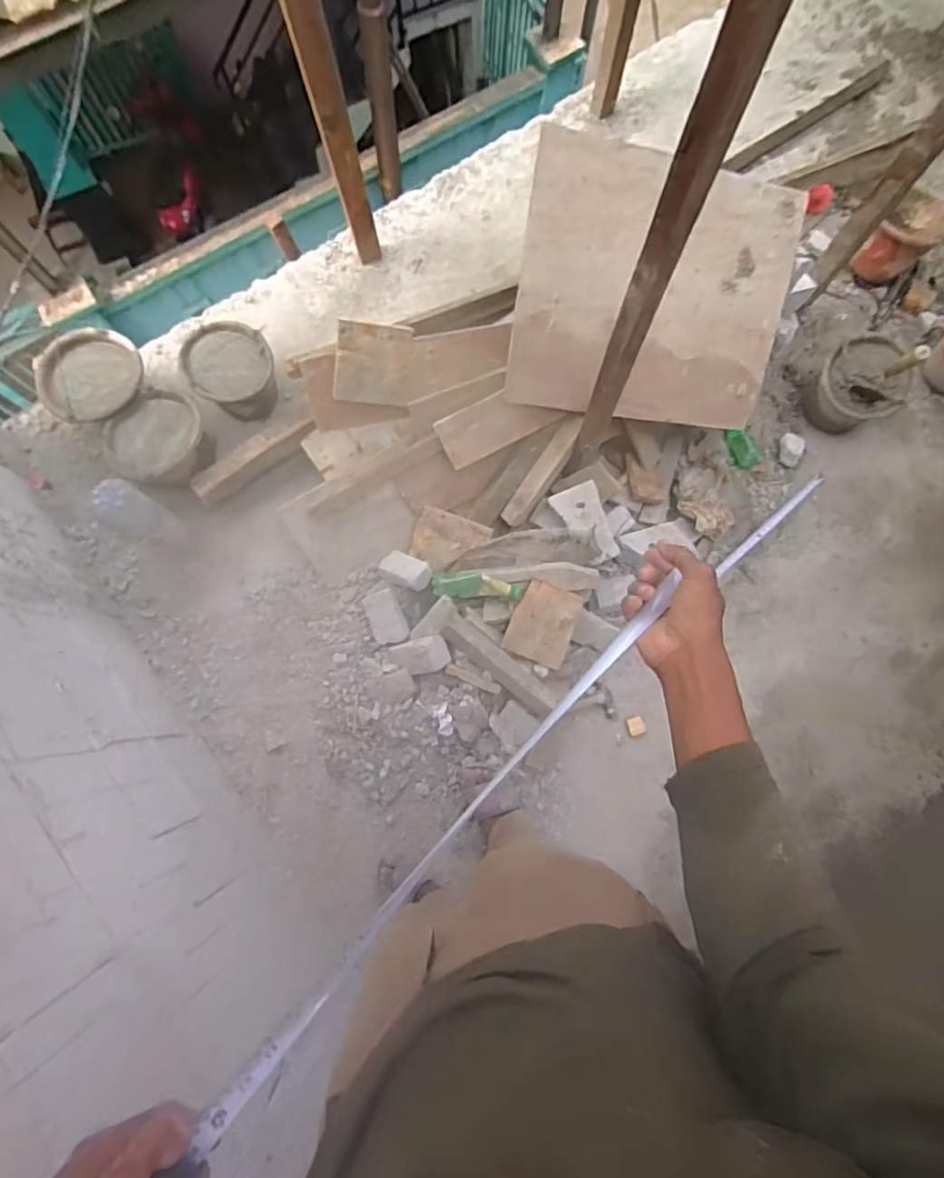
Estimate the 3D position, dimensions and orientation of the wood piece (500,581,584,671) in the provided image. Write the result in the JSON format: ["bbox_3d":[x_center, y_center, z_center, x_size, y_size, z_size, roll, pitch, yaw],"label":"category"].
[{"bbox_3d":[0.170,0.083,1.339,0.145,0.011,0.180,21,93,1],"label":"wood piece"}]

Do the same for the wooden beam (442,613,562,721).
[{"bbox_3d":[0.068,0.184,1.341,0.335,0.046,0.067,39,82,7],"label":"wooden beam"}]

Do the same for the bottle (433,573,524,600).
[{"bbox_3d":[0.014,-0.005,1.362,0.222,0.071,0.061,4,79,13],"label":"bottle"}]

